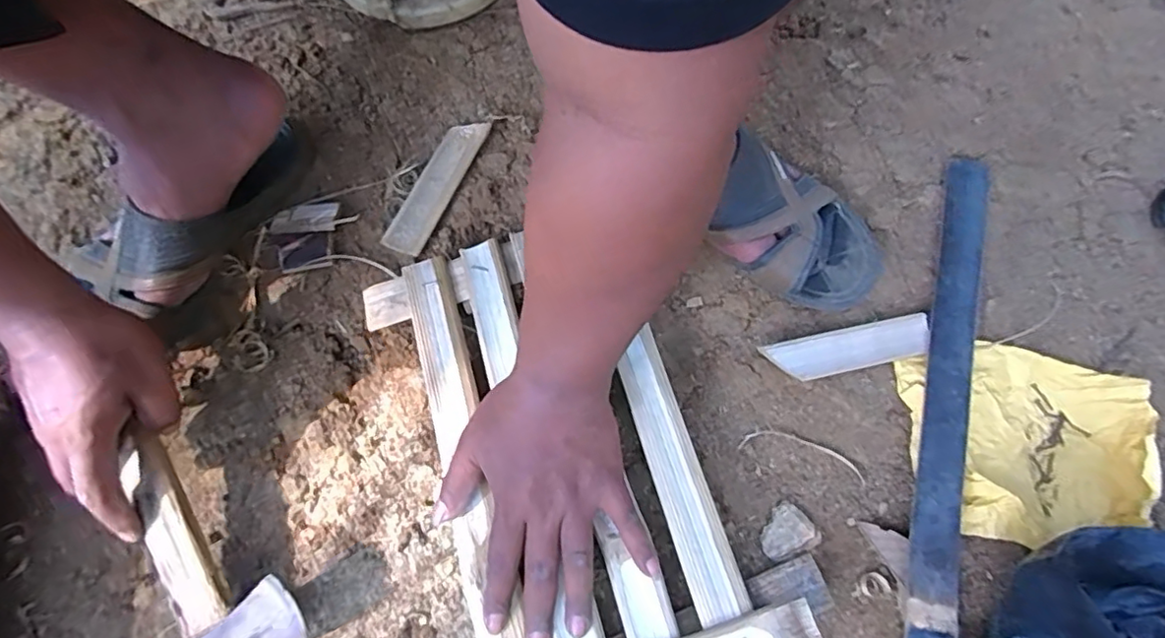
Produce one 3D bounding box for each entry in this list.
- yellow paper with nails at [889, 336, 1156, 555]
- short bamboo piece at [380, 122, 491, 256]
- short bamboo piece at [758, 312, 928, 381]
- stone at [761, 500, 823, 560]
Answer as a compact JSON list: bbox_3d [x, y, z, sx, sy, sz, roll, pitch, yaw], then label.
[{"bbox_3d":[0.321,0.087,0.436,0.163,0.024,0.143,11,69,6],"label":"yellow paper with nails"},{"bbox_3d":[-0.132,-0.123,0.541,0.034,0.013,0.145,21,71,9],"label":"short bamboo piece"},{"bbox_3d":[0.210,0.024,0.469,0.132,0.020,0.034,-13,69,-3],"label":"short bamboo piece"},{"bbox_3d":[0.147,0.155,0.431,0.039,0.007,0.036,-35,72,-11],"label":"stone"}]

